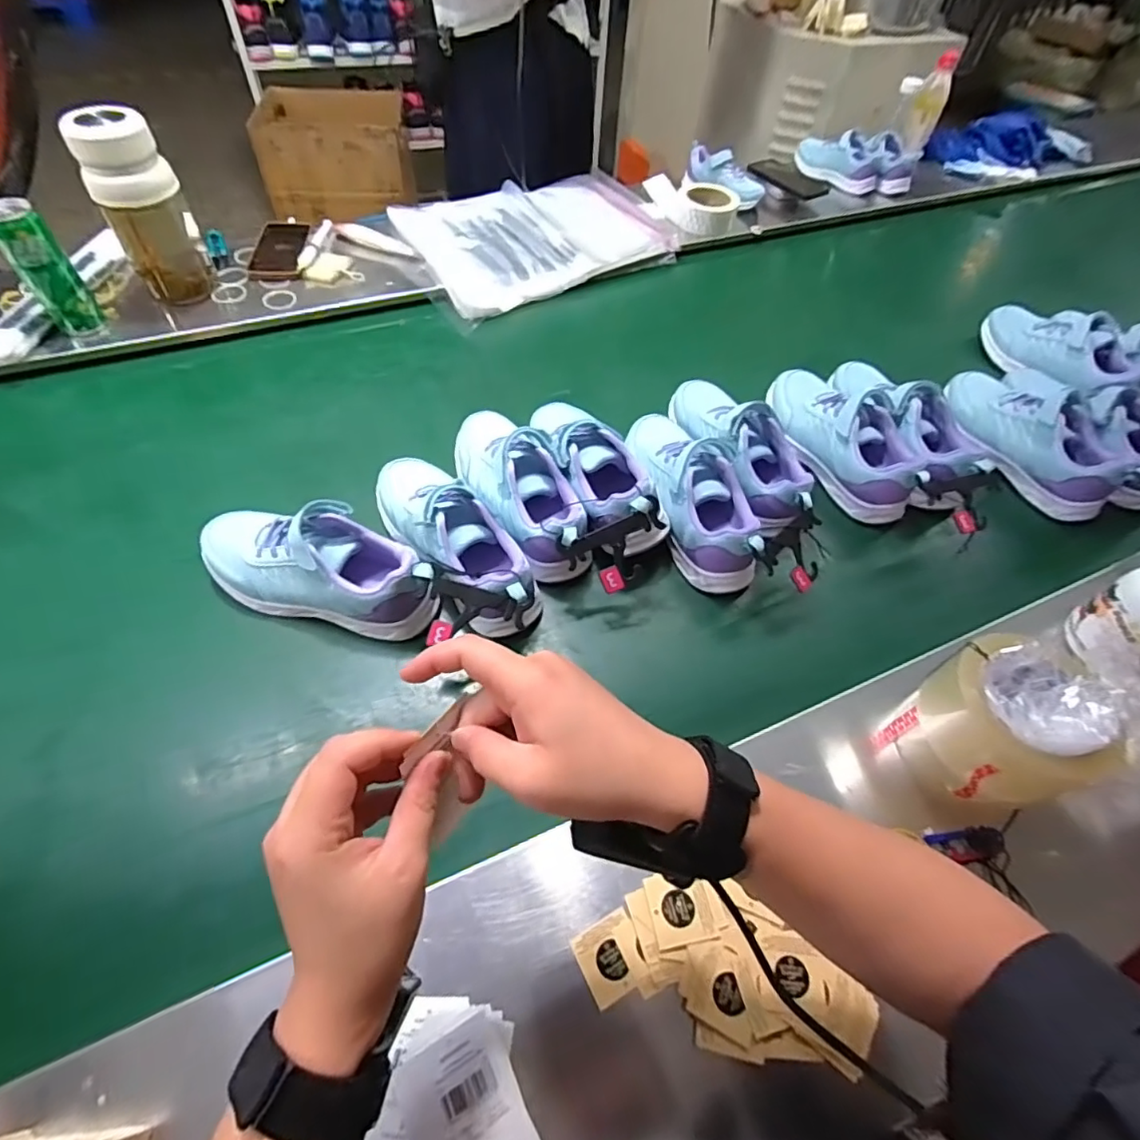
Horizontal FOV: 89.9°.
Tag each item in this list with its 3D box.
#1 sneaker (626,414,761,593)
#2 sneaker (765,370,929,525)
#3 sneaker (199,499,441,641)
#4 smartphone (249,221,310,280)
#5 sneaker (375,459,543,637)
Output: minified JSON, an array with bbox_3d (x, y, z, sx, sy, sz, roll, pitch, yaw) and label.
[{"bbox_3d":[0.135,-0.088,0.623,0.087,0.072,0.232,-15,57,-11],"label":"sneaker"},{"bbox_3d":[0.326,-0.169,0.690,0.092,0.074,0.241,-21,58,-14],"label":"sneaker"},{"bbox_3d":[-0.235,-0.007,0.540,0.234,0.079,0.090,10,56,7],"label":"sneaker"},{"bbox_3d":[-0.449,-0.504,0.891,0.078,0.015,0.170,-6,55,-4],"label":"smartphone"},{"bbox_3d":[-0.115,-0.034,0.565,0.080,0.084,0.247,-36,63,-22],"label":"sneaker"}]

